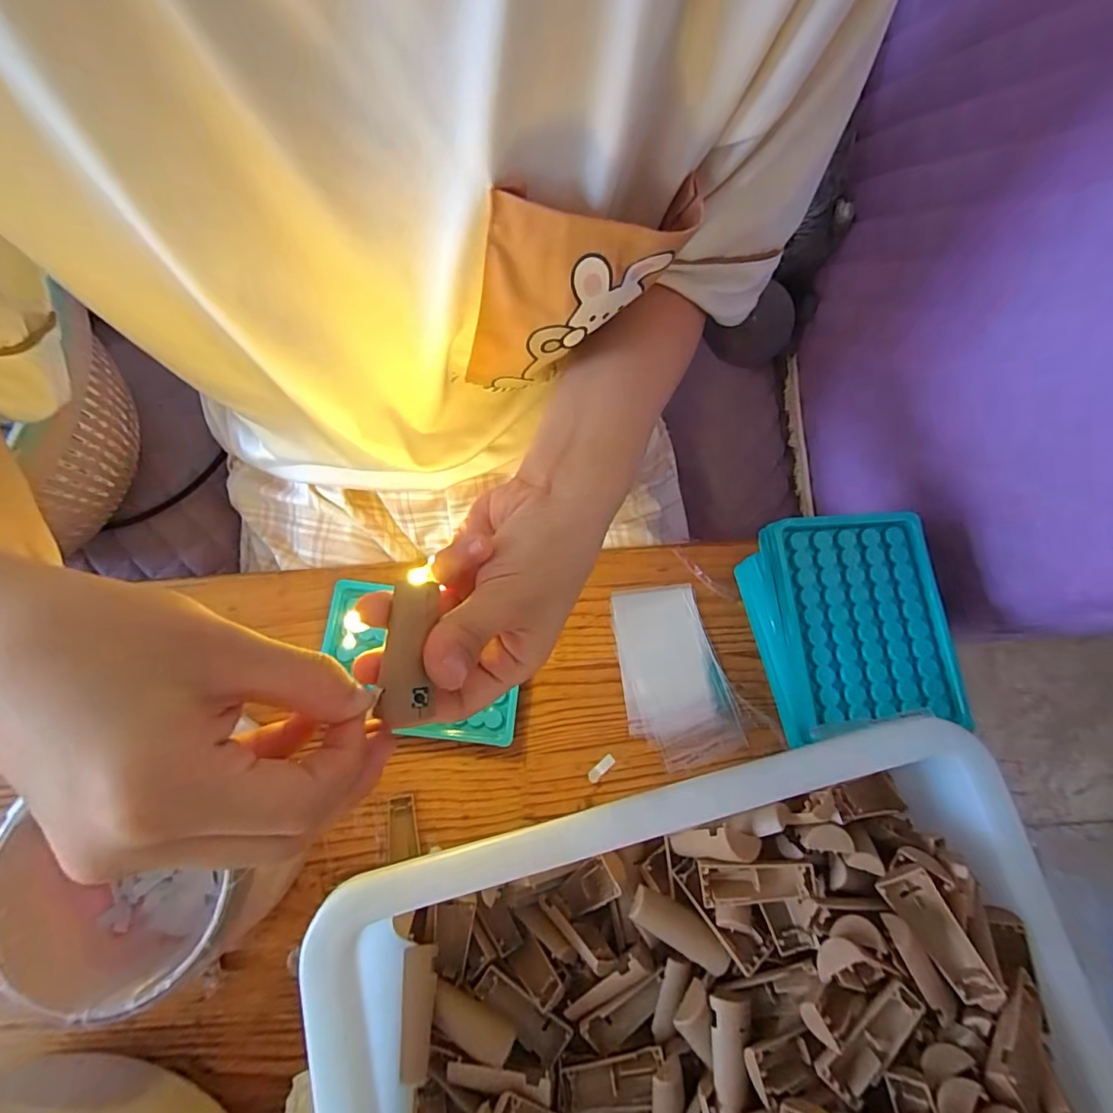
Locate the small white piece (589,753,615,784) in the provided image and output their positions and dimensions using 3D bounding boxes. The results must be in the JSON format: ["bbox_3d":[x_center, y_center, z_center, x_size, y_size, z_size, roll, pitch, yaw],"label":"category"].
[{"bbox_3d":[0.030,0.143,0.349,0.021,0.004,0.008,-42,81,-10],"label":"small white piece"}]

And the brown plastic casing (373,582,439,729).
[{"bbox_3d":[-0.053,0.034,0.185,0.018,0.005,0.050,2,76,-1],"label":"brown plastic casing"}]

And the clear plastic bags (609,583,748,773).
[{"bbox_3d":[0.080,0.082,0.366,0.072,0.004,0.124,-15,78,-5],"label":"clear plastic bags"}]

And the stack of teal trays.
[{"bbox_3d":[0.181,0.043,0.333,0.093,0.065,0.126,-4,77,-2],"label":"stack of teal trays"}]

